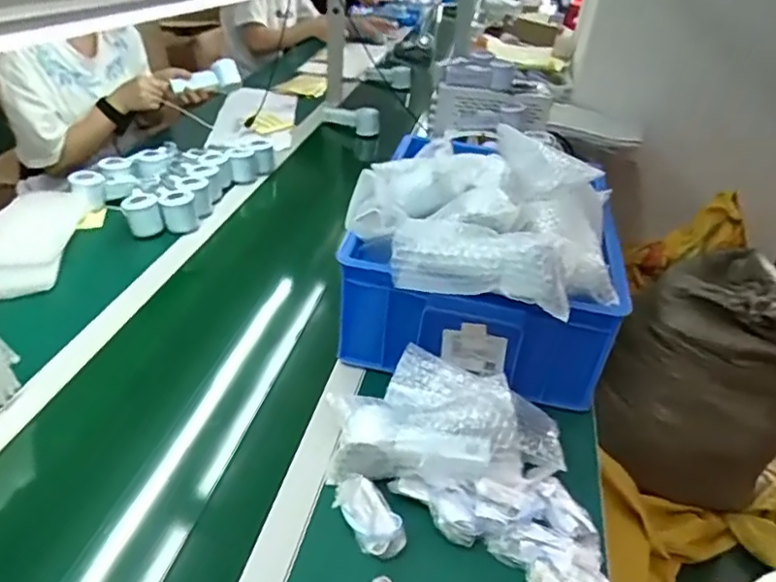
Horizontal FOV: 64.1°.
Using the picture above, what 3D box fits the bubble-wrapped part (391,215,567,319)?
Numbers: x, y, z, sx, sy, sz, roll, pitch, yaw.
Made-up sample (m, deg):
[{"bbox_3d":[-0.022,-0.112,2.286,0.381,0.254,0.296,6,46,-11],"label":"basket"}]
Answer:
[{"bbox_3d":[0.105,-0.036,0.699,0.198,0.065,0.084,12,33,8],"label":"bubble-wrapped part"}]

